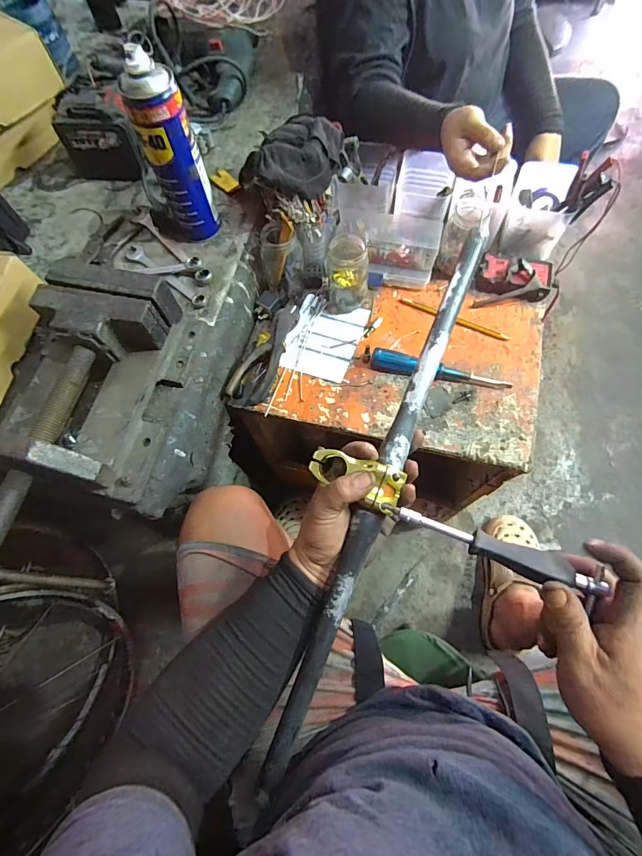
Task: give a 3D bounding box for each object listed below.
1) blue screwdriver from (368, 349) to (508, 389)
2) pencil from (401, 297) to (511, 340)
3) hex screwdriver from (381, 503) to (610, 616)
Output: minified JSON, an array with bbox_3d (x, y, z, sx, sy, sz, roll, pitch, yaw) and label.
[{"bbox_3d":[0.172,-0.081,0.585,0.200,0.021,0.025,14,70,8],"label":"blue screwdriver"},{"bbox_3d":[0.206,-0.172,0.630,0.177,0.005,0.011,25,72,12],"label":"pencil"},{"bbox_3d":[0.148,0.106,0.358,0.188,0.021,0.027,18,70,16],"label":"hex screwdriver"}]

